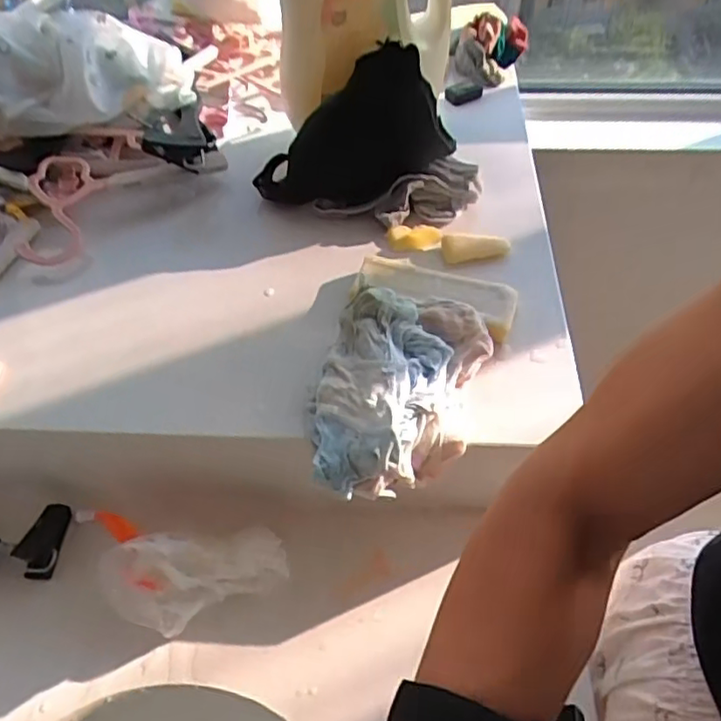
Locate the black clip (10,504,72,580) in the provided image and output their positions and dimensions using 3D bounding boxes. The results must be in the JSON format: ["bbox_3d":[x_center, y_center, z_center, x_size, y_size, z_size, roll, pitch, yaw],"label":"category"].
[{"bbox_3d":[-0.243,0.136,0.484,0.022,0.025,0.056,5,52,5],"label":"black clip"}]

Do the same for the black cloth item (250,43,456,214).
[{"bbox_3d":[-0.007,-0.208,0.568,0.181,0.099,0.085,-9,52,-6],"label":"black cloth item"}]

